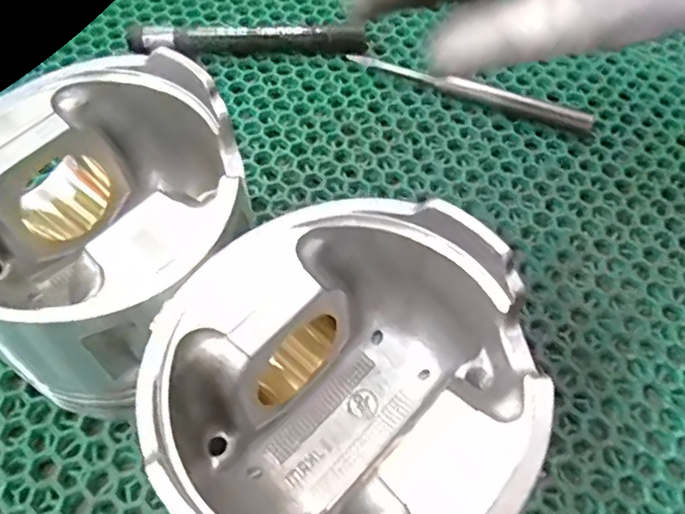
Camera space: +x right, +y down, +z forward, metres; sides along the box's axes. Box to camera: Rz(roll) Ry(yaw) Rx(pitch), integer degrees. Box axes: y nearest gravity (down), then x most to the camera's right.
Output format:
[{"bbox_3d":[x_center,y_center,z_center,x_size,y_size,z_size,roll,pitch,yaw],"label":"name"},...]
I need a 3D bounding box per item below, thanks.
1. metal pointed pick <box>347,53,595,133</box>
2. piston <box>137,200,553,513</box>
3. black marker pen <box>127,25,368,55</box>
[{"bbox_3d":[0.073,-0.098,0.347,0.143,0.012,0.006,22,60,12],"label":"metal pointed pick"},{"bbox_3d":[0.001,0.052,0.200,0.106,0.101,0.106,1,58,-1],"label":"piston"},{"bbox_3d":[-0.056,-0.131,0.363,0.140,0.017,0.012,-3,58,-3],"label":"black marker pen"}]

